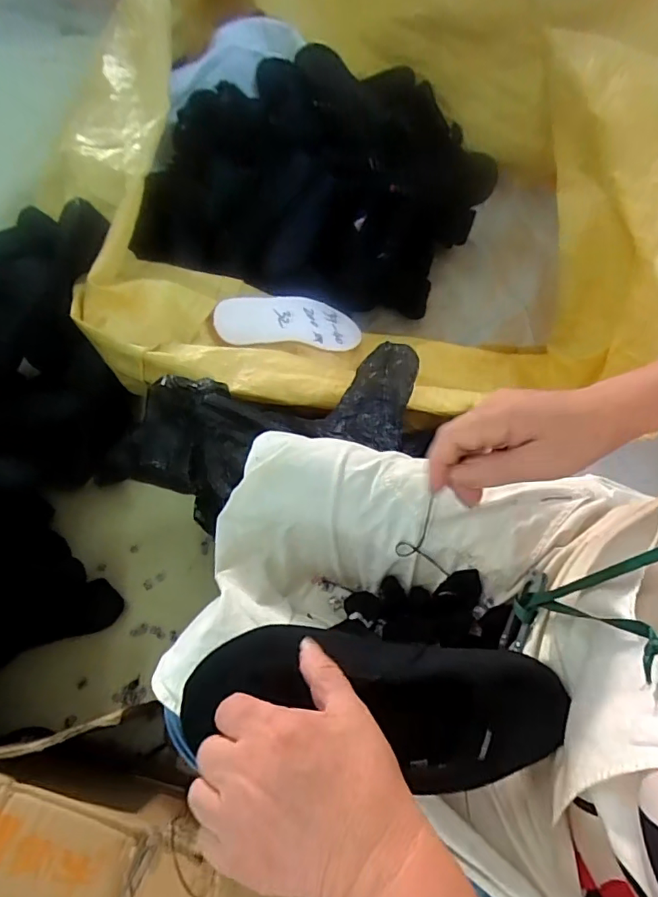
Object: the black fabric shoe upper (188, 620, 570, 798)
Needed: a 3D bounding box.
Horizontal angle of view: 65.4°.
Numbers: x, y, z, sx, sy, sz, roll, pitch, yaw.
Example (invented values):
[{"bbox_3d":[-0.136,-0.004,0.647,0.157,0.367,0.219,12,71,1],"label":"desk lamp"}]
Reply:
[{"bbox_3d":[0.031,0.164,0.335,0.247,0.056,0.083,8,64,2],"label":"black fabric shoe upper"}]

